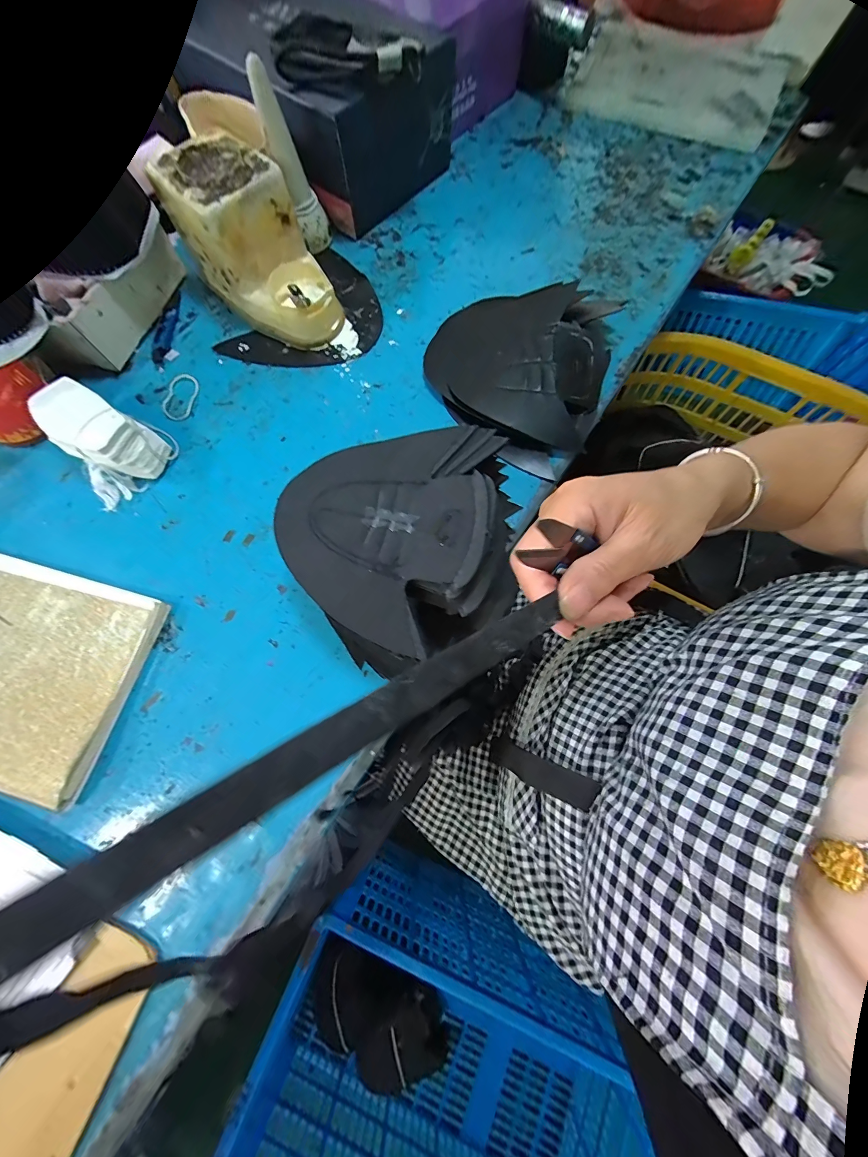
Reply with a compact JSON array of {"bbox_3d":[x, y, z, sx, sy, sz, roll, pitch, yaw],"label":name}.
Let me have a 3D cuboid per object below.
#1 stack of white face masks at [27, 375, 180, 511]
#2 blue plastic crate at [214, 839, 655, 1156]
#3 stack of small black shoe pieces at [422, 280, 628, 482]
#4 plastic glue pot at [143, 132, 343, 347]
[{"bbox_3d":[-0.337,-0.144,0.371,0.107,0.057,0.093,42,77,10],"label":"stack of white face masks"},{"bbox_3d":[0.038,0.918,0.665,0.670,0.380,0.464,21,74,6],"label":"blue plastic crate"},{"bbox_3d":[0.093,-0.247,0.410,0.201,0.041,0.241,19,74,5],"label":"stack of small black shoe pieces"},{"bbox_3d":[-0.192,-0.363,0.407,0.187,0.113,0.103,39,76,10],"label":"plastic glue pot"}]

